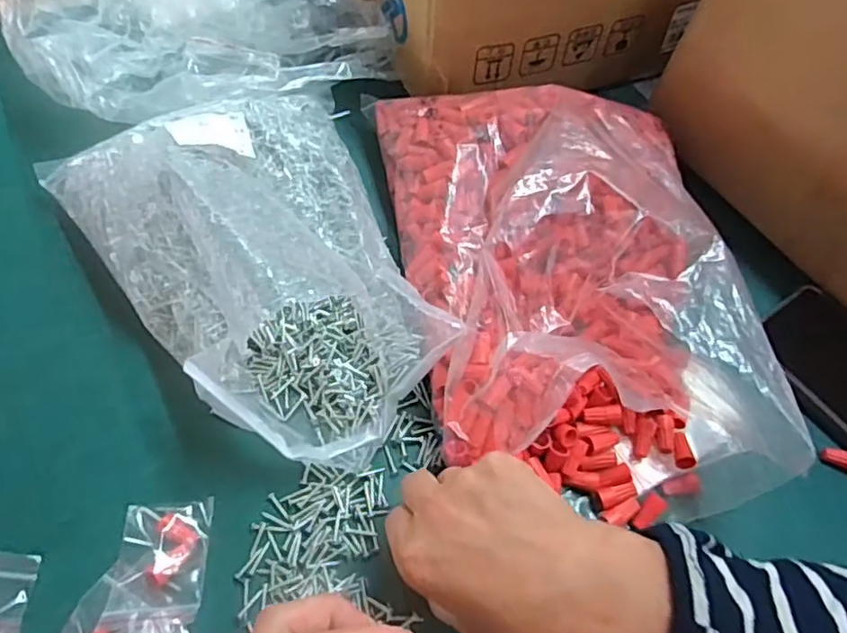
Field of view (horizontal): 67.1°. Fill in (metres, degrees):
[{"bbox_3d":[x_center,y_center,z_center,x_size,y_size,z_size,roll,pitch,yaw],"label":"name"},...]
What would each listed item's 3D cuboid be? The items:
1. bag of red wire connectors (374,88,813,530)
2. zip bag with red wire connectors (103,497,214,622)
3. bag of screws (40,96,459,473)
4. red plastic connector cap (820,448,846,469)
[{"bbox_3d":[0.088,-0.036,0.404,0.211,0.081,0.307,-2,59,-5],"label":"bag of red wire connectors"},{"bbox_3d":[-0.140,0.129,0.341,0.046,0.013,0.061,0,59,-4],"label":"zip bag with red wire connectors"},{"bbox_3d":[-0.104,-0.046,0.403,0.195,0.104,0.276,-26,64,-18],"label":"bag of screws"},{"bbox_3d":[0.263,0.089,0.400,0.025,0.009,0.010,14,58,21],"label":"red plastic connector cap"}]

